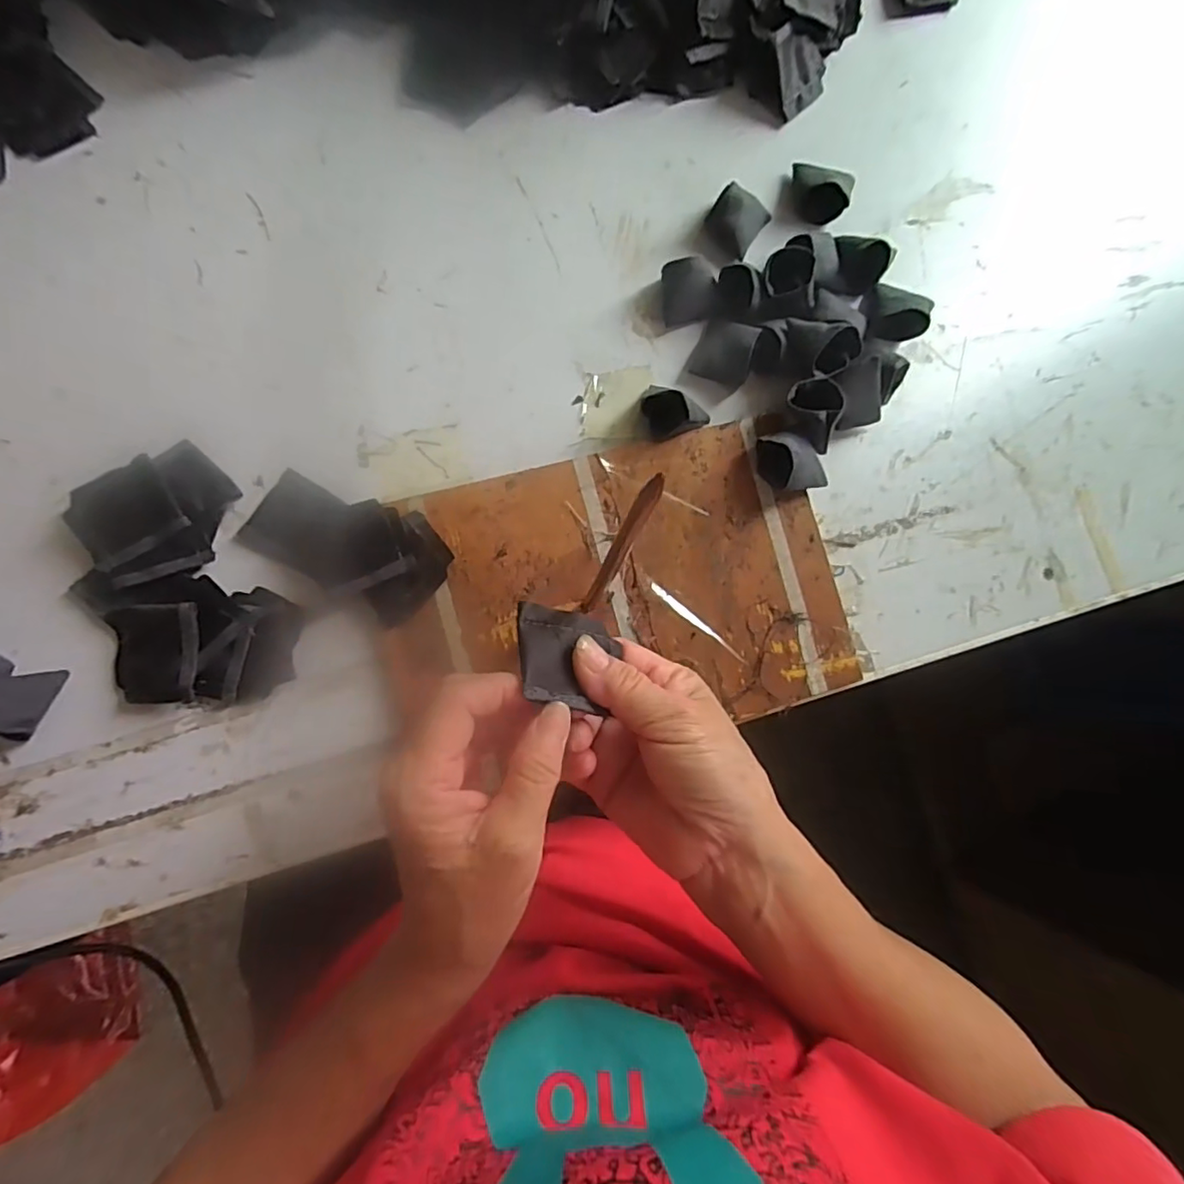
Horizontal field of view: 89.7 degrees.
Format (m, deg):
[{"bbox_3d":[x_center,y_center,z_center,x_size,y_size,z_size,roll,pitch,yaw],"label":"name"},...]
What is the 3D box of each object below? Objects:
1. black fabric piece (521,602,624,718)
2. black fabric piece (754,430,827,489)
[{"bbox_3d":[-0.009,0.028,0.257,0.048,0.004,0.047,16,48,-31],"label":"black fabric piece"},{"bbox_3d":[0.122,-0.079,0.358,0.041,0.032,0.036,-17,86,-7],"label":"black fabric piece"}]

